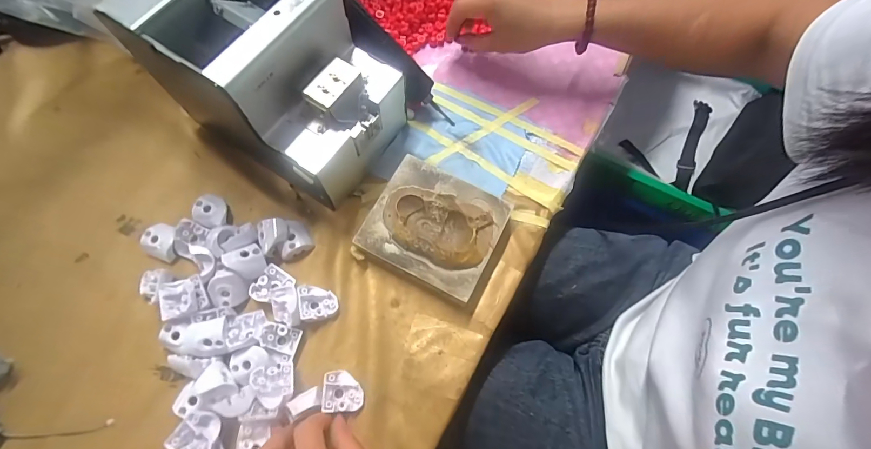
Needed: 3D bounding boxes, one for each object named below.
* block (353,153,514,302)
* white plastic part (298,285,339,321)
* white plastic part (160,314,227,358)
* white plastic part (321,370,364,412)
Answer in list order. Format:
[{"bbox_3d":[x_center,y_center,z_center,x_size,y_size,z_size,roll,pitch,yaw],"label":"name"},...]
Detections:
[{"bbox_3d":[0.000,0.001,0.360,0.114,0.032,0.102,26,73,10],"label":"block"},{"bbox_3d":[-0.102,0.068,0.339,0.030,0.017,0.032,-9,71,-2],"label":"white plastic part"},{"bbox_3d":[-0.202,0.093,0.319,0.058,0.010,0.030,-4,70,-1],"label":"white plastic part"},{"bbox_3d":[-0.075,0.135,0.315,0.031,0.013,0.031,4,54,-15],"label":"white plastic part"}]

